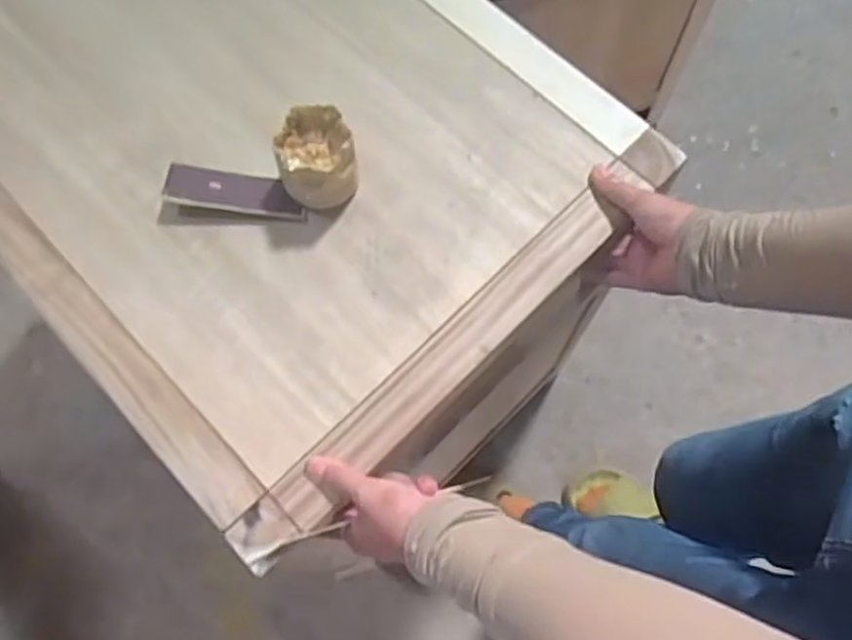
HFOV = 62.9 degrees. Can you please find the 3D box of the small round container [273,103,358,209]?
[{"bbox_3d":[-0.083,-0.120,0.531,0.056,0.060,0.061,0,72,0],"label":"small round container"}]

